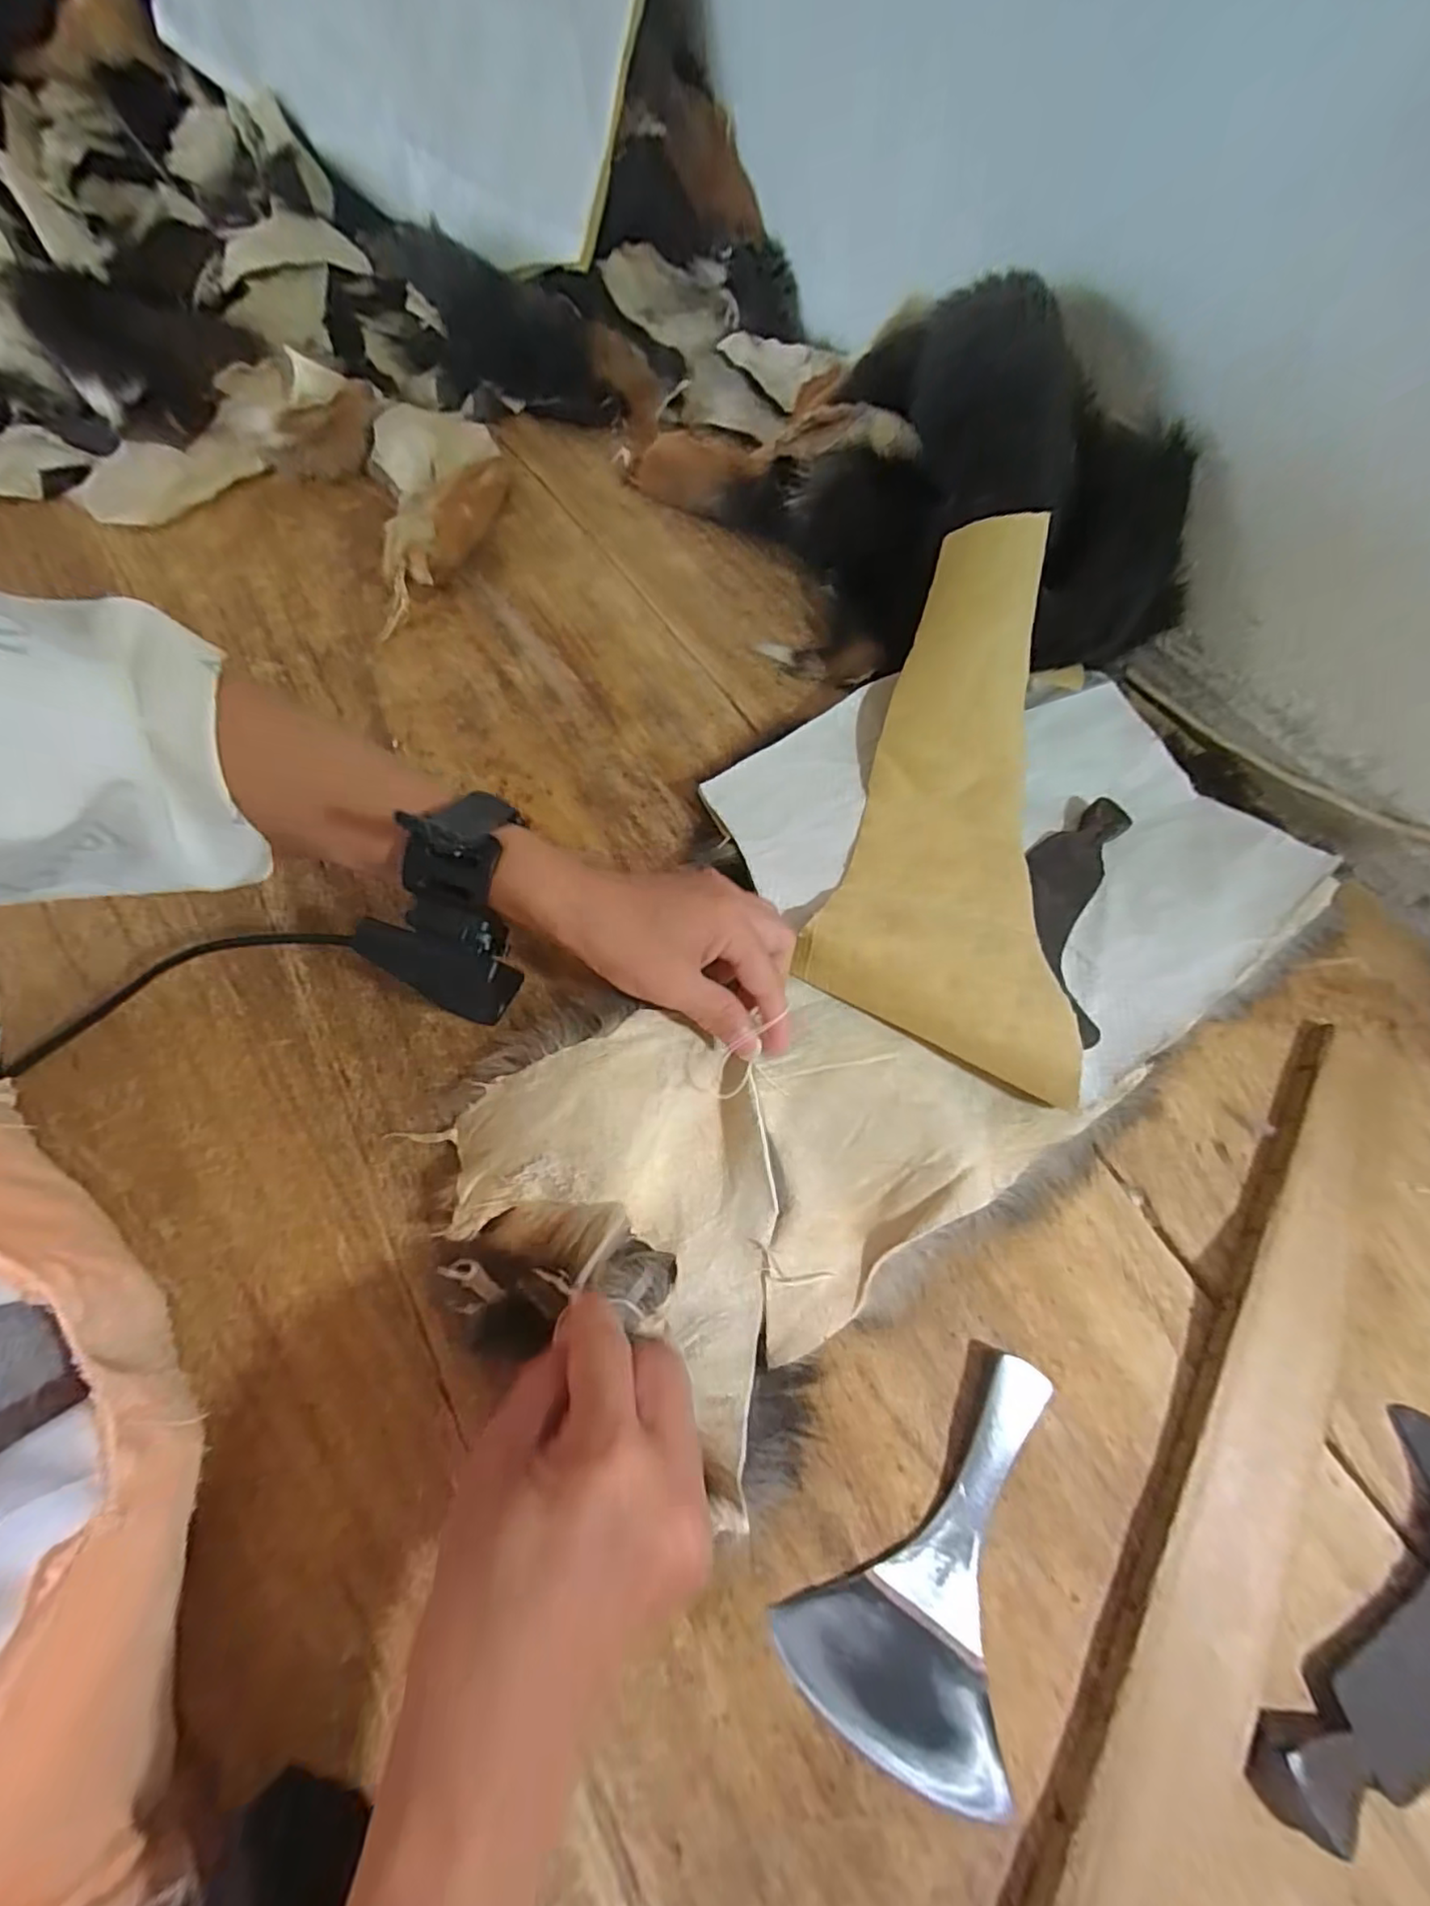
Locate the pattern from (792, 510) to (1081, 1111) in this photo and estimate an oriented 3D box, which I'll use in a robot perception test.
[{"bbox_3d":[0.127,-0.085,0.340,0.122,0.091,0.297,11,66,3],"label":"pattern"}]

